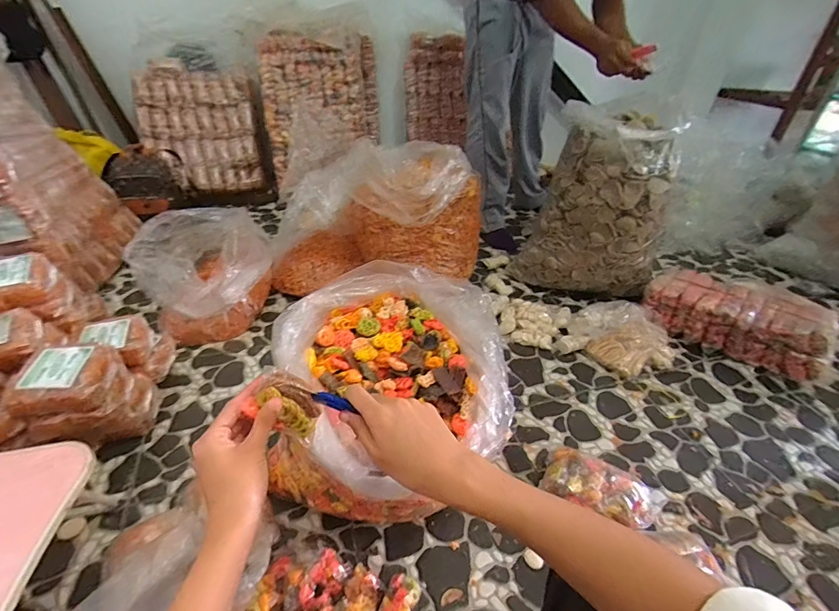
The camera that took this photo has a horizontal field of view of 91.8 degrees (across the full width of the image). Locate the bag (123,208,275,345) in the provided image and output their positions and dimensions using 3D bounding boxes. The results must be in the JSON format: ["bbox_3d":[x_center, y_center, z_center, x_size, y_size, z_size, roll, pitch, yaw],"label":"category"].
[{"bbox_3d":[-0.615,-0.108,1.206,0.328,0.276,0.350,28,43,30],"label":"bag"}]

